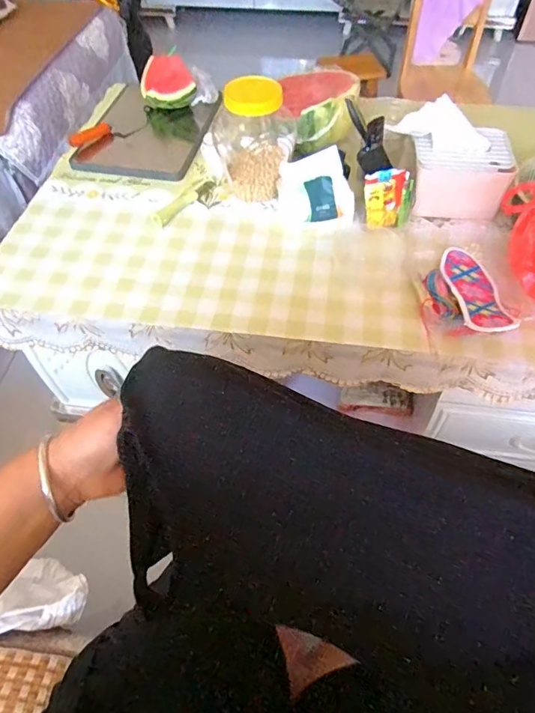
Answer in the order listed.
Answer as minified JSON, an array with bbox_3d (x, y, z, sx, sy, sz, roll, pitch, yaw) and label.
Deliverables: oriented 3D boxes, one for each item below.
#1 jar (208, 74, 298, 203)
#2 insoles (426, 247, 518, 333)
[{"bbox_3d":[-0.028,-0.407,0.875,0.150,0.193,0.130,-1,55,0],"label":"jar"},{"bbox_3d":[0.301,-0.095,0.725,0.107,0.046,0.233,5,37,4],"label":"insoles"}]

